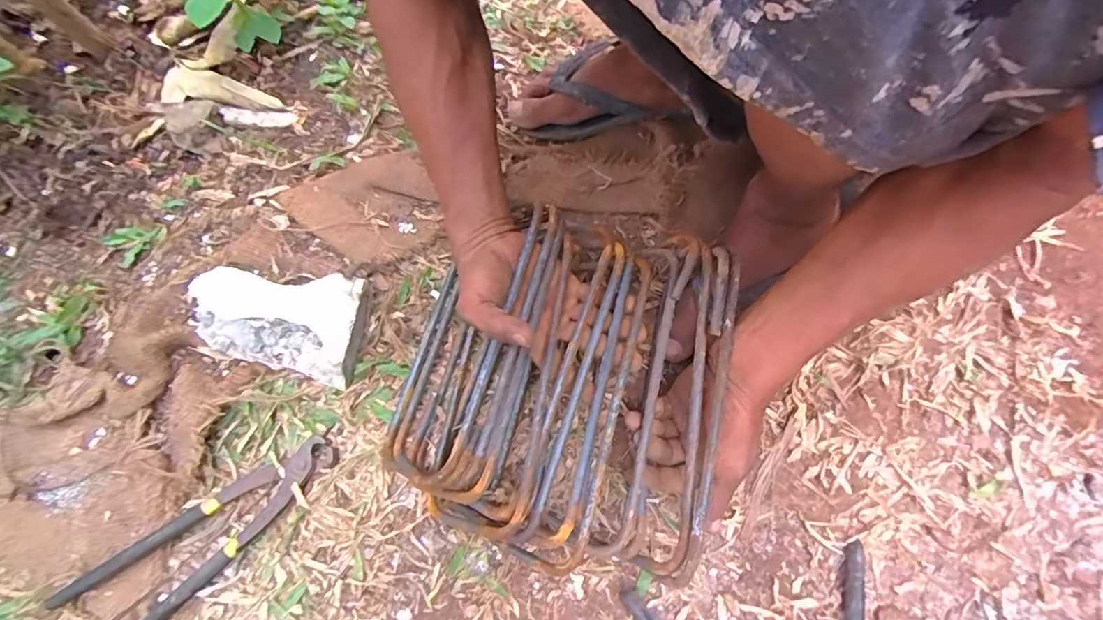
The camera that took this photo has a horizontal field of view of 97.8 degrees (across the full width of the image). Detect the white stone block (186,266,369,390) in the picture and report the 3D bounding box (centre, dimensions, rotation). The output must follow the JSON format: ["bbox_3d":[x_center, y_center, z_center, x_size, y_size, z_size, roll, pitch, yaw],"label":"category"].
[{"bbox_3d":[-0.248,-0.001,0.435,0.154,0.043,0.095,15,67,5],"label":"white stone block"}]

